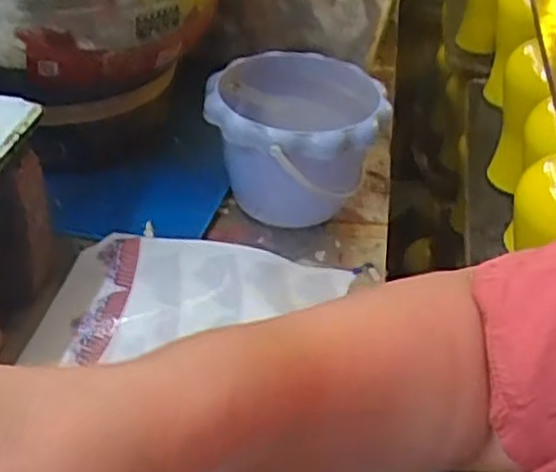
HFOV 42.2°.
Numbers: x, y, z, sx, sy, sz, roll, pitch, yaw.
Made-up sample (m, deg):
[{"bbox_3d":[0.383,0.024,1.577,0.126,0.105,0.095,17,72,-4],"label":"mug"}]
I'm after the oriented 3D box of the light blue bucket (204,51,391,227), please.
[{"bbox_3d":[0.015,-0.085,0.656,0.149,0.116,0.152,5,38,-4],"label":"light blue bucket"}]

